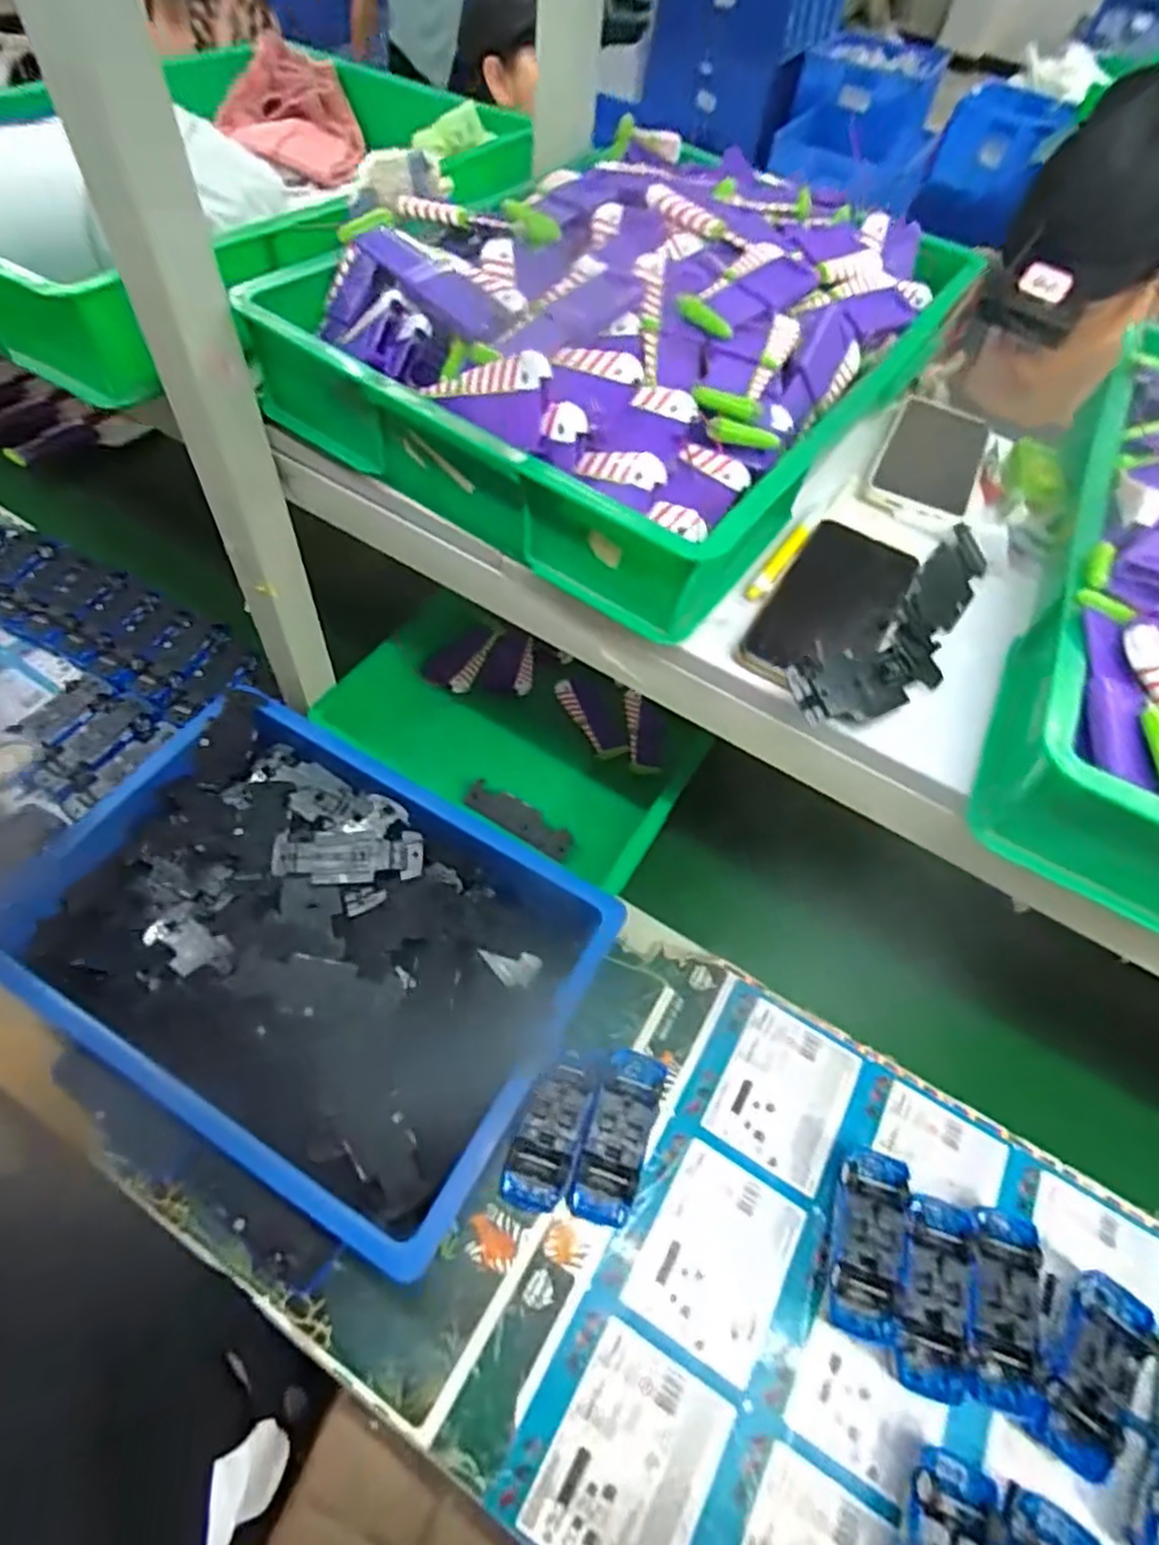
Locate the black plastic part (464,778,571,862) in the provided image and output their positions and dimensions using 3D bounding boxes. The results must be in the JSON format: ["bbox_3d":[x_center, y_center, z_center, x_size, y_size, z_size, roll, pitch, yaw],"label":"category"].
[{"bbox_3d":[-0.064,0.048,0.745,0.123,0.016,0.034,32,74,15],"label":"black plastic part"}]

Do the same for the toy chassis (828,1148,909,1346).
[{"bbox_3d":[0.229,0.376,0.573,0.056,0.034,0.131,18,57,6],"label":"toy chassis"}]

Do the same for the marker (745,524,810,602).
[{"bbox_3d":[0.138,-0.144,0.489,0.012,0.011,0.081,33,58,14],"label":"marker"}]

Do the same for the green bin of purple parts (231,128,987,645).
[{"bbox_3d":[0.058,-0.352,0.551,0.358,0.111,0.494,33,58,15],"label":"green bin of purple parts"}]

